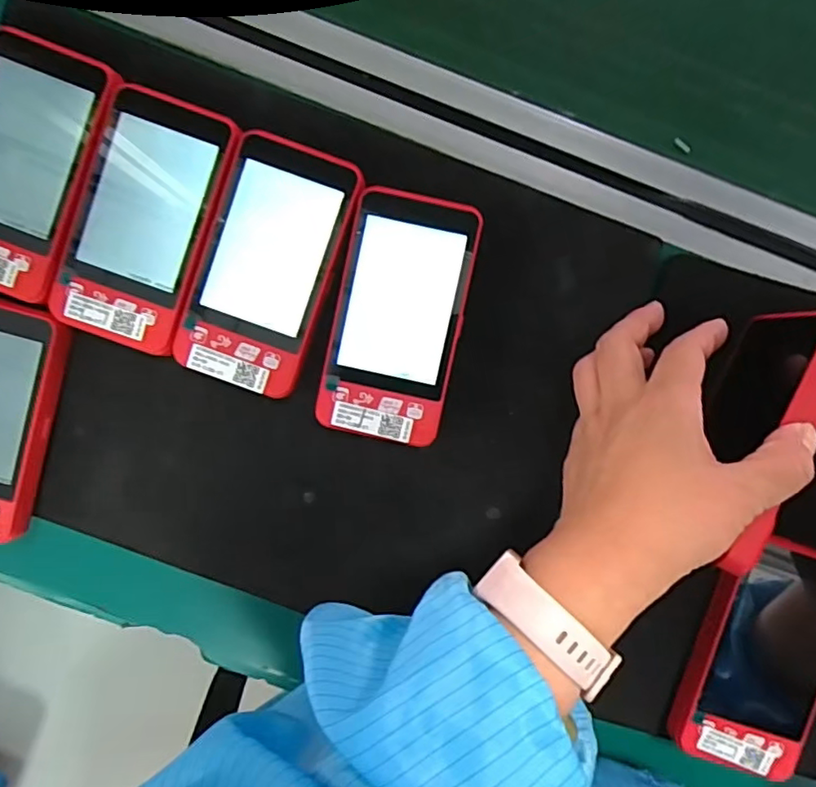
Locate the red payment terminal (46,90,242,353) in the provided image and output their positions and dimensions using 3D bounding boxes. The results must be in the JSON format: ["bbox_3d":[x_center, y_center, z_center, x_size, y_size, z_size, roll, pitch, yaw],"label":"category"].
[{"bbox_3d":[-0.126,-0.083,0.283,0.065,0.018,0.119,18,94,-1],"label":"red payment terminal"}]

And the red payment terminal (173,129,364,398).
[{"bbox_3d":[-0.067,-0.062,0.291,0.061,0.025,0.120,19,94,-1],"label":"red payment terminal"}]

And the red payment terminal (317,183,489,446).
[{"bbox_3d":[-0.004,-0.037,0.296,0.061,0.022,0.118,13,95,0],"label":"red payment terminal"}]

